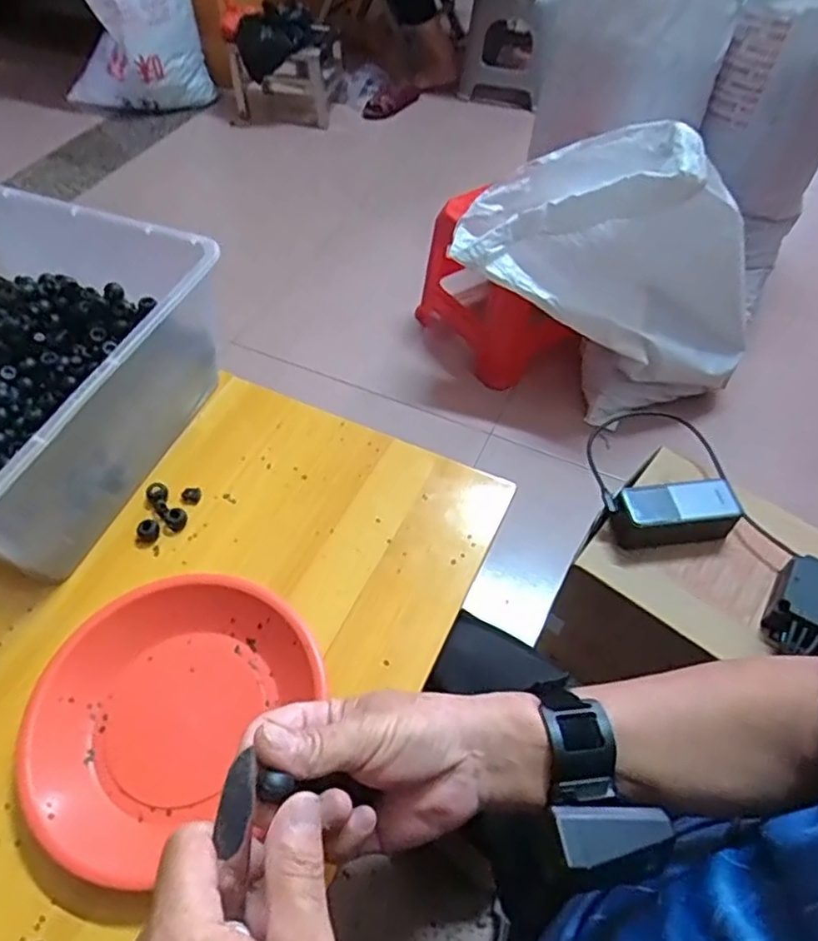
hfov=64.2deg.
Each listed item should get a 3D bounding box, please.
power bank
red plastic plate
[{"bbox_3d":[0.302,0.048,0.754,0.136,0.050,0.061,-2,54,-2],"label":"power bank"},{"bbox_3d":[-0.164,0.167,0.450,0.182,0.031,0.194,0,54,0],"label":"red plastic plate"}]

